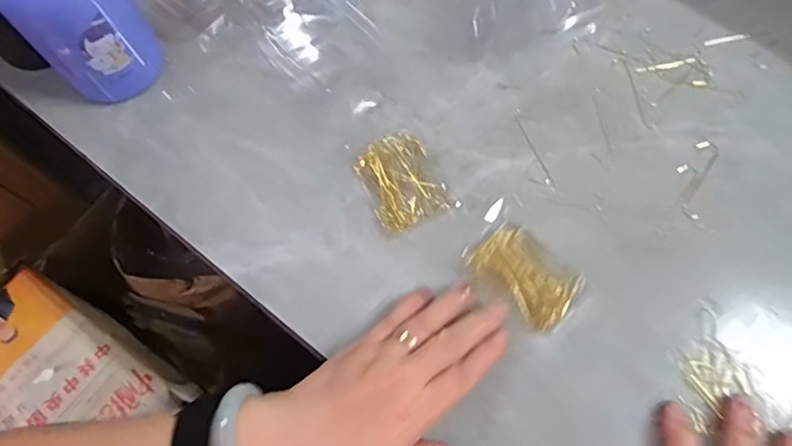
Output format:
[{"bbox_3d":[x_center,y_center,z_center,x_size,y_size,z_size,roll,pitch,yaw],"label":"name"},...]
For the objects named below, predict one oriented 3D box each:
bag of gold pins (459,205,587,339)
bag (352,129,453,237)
[{"bbox_3d":[0.086,0.034,0.383,0.076,0.008,0.052,41,76,13],"label":"bag of gold pins"},{"bbox_3d":[0.003,-0.032,0.409,0.051,0.016,0.070,-25,73,-8],"label":"bag"}]

